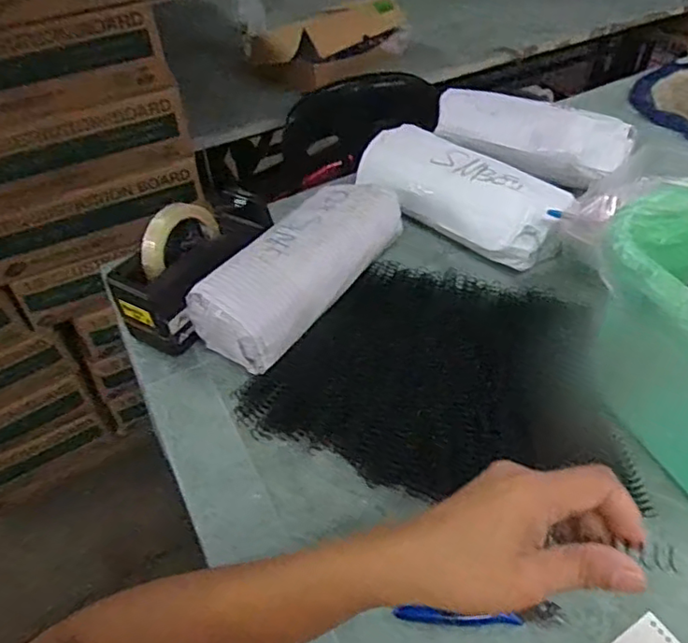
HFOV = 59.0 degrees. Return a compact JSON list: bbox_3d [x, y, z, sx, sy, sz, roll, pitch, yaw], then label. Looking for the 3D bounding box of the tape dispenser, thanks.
[{"bbox_3d":[-0.164,-0.076,0.674,0.079,0.100,0.212,23,64,27],"label":"tape dispenser"}]

